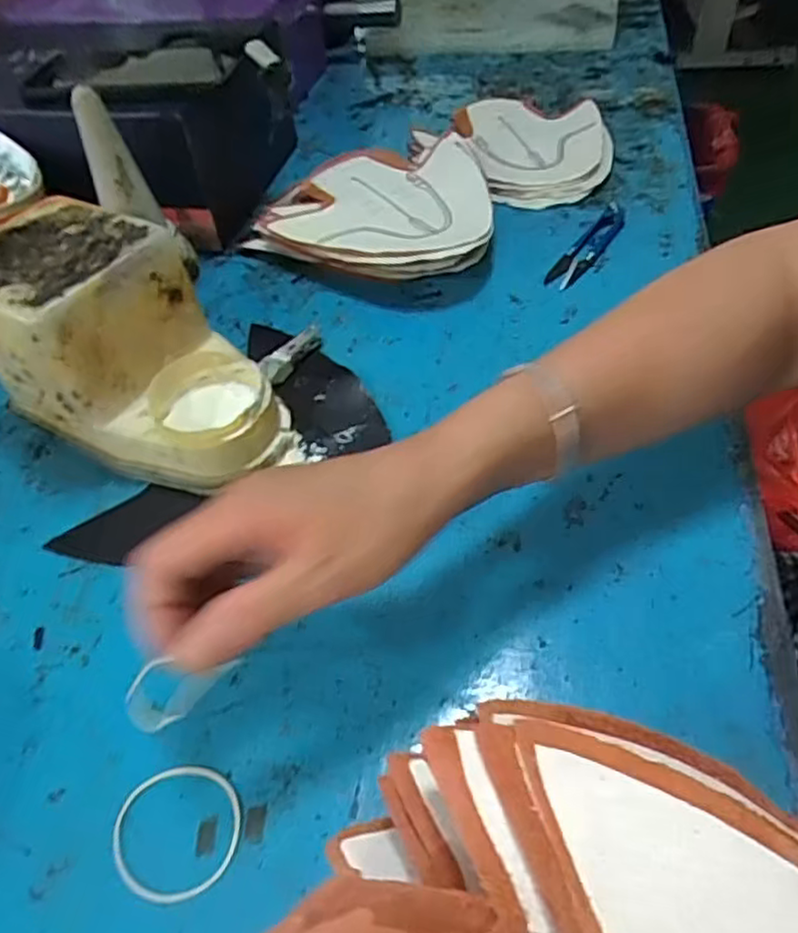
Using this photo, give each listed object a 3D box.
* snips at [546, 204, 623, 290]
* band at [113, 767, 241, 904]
[{"bbox_3d":[0.156,-0.181,0.546,0.027,0.008,0.119,27,57,26],"label":"snips"},{"bbox_3d":[-0.093,0.151,0.283,0.053,0.004,0.051,-3,49,3],"label":"band"}]

